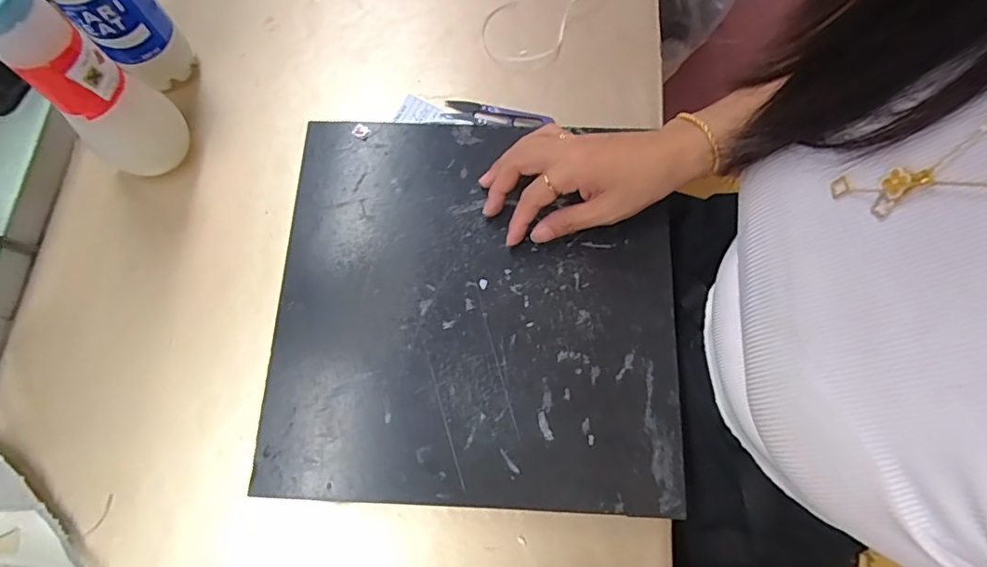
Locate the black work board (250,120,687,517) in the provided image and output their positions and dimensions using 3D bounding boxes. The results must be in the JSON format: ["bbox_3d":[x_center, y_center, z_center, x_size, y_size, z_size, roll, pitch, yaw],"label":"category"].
[{"bbox_3d":[-0.014,0.010,0.409,0.295,0.010,0.294,2,72,2],"label":"black work board"}]

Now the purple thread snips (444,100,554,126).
[{"bbox_3d":[0.004,-0.152,0.480,0.094,0.007,0.022,7,73,3],"label":"purple thread snips"}]

